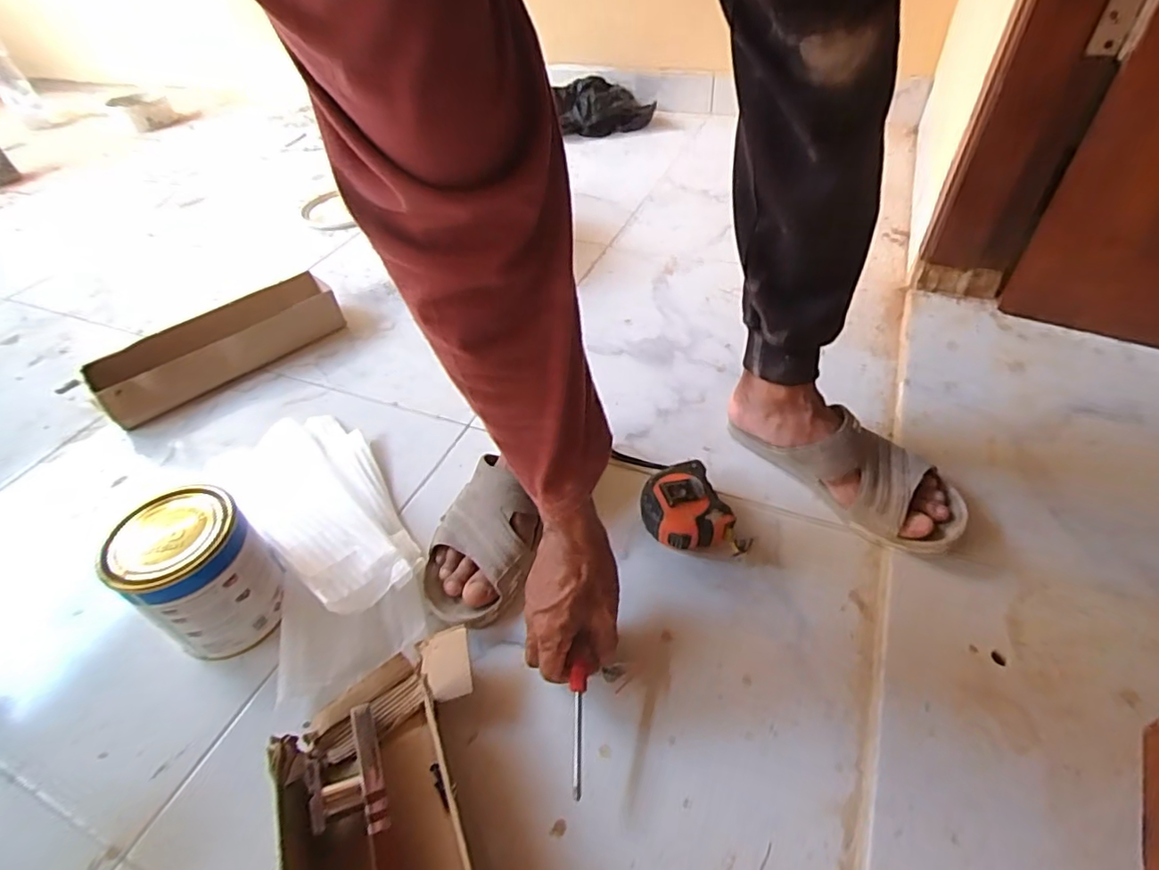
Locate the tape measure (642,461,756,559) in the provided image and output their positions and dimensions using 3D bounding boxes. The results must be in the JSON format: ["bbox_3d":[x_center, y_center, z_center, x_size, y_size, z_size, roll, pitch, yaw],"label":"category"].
[{"bbox_3d":[0.111,0.082,0.599,0.079,0.046,0.104,-17,46,-10],"label":"tape measure"}]

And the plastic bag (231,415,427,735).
[{"bbox_3d":[-0.280,0.085,0.622,0.152,0.064,0.390,-27,48,-19],"label":"plastic bag"}]

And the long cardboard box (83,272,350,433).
[{"bbox_3d":[-0.519,-0.130,0.857,0.336,0.063,0.124,-32,50,-23],"label":"long cardboard box"}]

